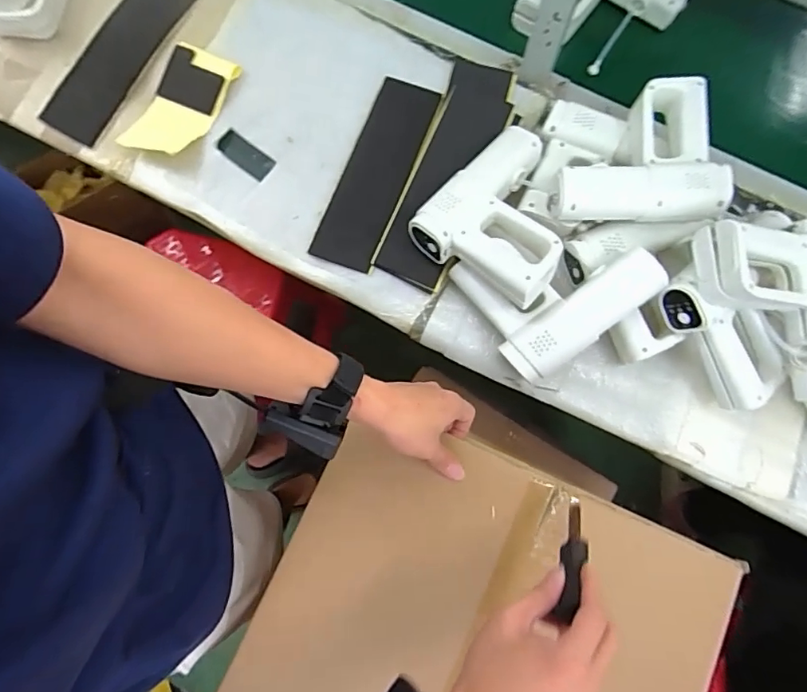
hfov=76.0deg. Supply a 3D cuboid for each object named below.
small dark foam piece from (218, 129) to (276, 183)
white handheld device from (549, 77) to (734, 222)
[{"bbox_3d":[-0.235,-0.283,0.765,0.082,0.016,0.040,36,81,6],"label":"small dark foam piece"},{"bbox_3d":[0.304,-0.247,0.671,0.217,0.073,0.178,2,79,0],"label":"white handheld device"}]

